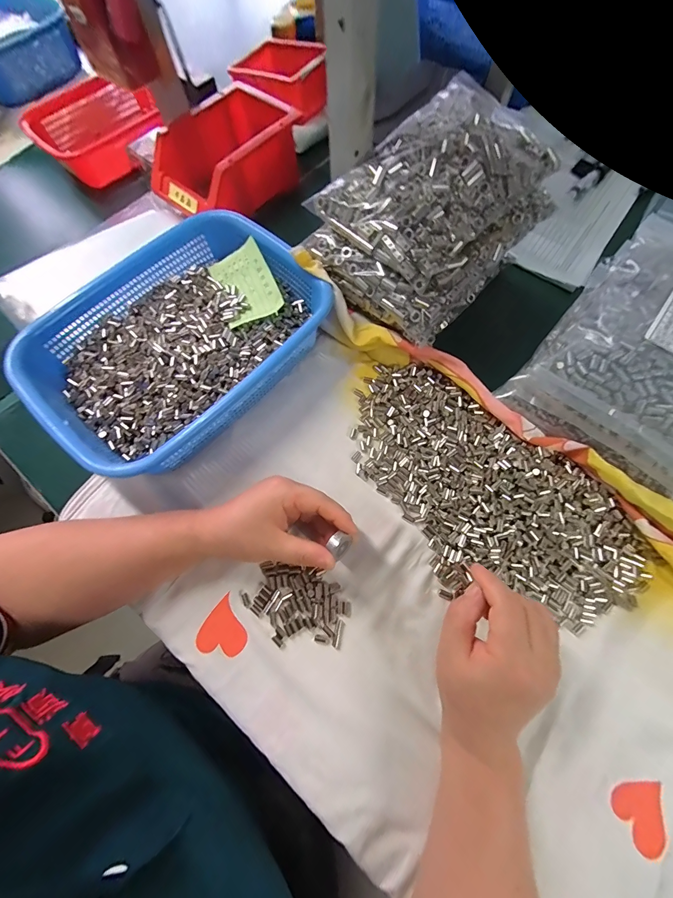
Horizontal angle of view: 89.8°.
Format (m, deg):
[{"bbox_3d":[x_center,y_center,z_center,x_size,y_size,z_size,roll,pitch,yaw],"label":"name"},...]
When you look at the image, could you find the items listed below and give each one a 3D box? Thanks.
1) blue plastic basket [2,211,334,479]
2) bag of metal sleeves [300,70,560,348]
[{"bbox_3d":[-0.157,-0.110,0.359,0.207,0.078,0.275,41,78,13],"label":"blue plastic basket"},{"bbox_3d":[0.096,-0.231,0.336,0.167,0.092,0.210,42,78,14],"label":"bag of metal sleeves"}]

